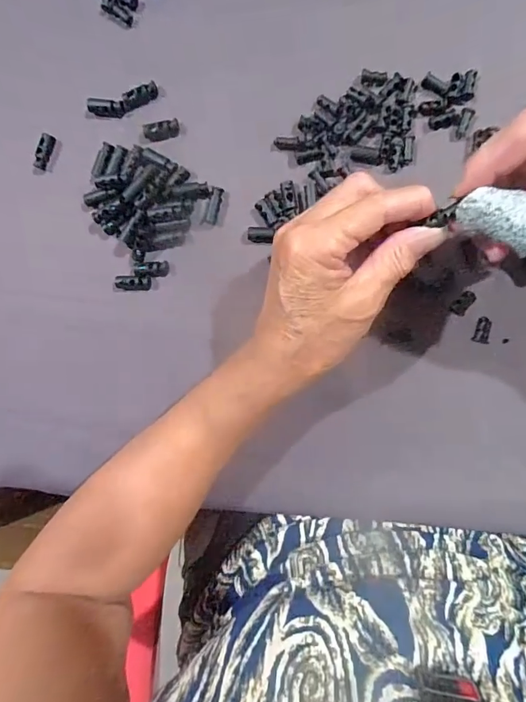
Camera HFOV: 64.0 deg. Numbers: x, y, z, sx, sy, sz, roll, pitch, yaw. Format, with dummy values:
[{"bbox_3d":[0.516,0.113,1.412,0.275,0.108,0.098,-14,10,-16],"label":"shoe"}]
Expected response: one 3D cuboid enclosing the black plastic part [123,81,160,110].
[{"bbox_3d":[-0.086,-0.178,0.294,0.025,0.010,0.008,-23,91,8],"label":"black plastic part"}]

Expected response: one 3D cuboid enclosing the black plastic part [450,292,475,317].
[{"bbox_3d":[0.132,-0.032,0.277,0.011,0.004,0.017,33,97,4],"label":"black plastic part"}]

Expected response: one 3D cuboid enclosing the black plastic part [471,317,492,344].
[{"bbox_3d":[0.144,-0.014,0.276,0.012,0.004,0.017,8,95,7],"label":"black plastic part"}]

